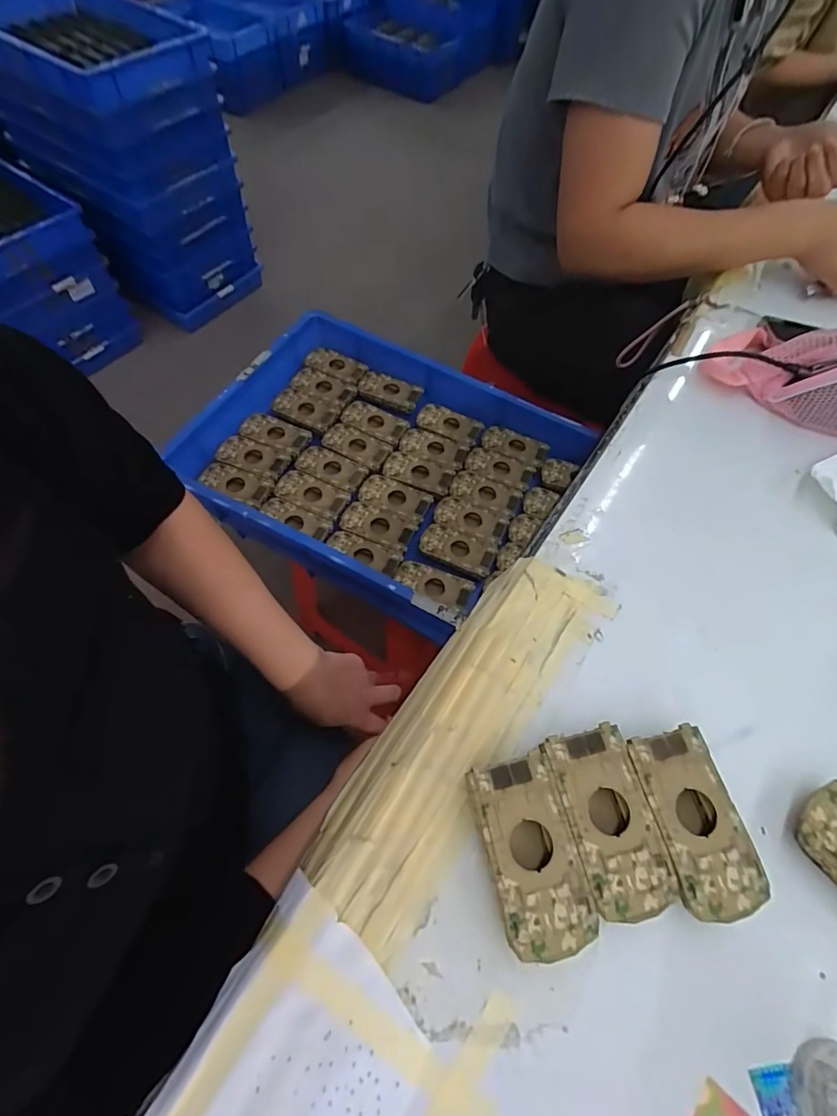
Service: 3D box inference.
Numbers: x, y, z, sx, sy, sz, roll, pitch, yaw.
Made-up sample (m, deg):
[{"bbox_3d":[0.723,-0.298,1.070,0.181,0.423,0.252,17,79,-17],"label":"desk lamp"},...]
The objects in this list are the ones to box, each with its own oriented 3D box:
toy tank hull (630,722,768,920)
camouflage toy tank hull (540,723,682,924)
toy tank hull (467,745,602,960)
[{"bbox_3d":[0.164,0.158,0.291,0.050,0.029,0.096,-10,62,-8],"label":"toy tank hull"},{"bbox_3d":[0.111,0.157,0.289,0.050,0.028,0.096,-11,62,-9],"label":"camouflage toy tank hull"},{"bbox_3d":[0.063,0.169,0.276,0.049,0.028,0.096,-12,63,-9],"label":"toy tank hull"}]

